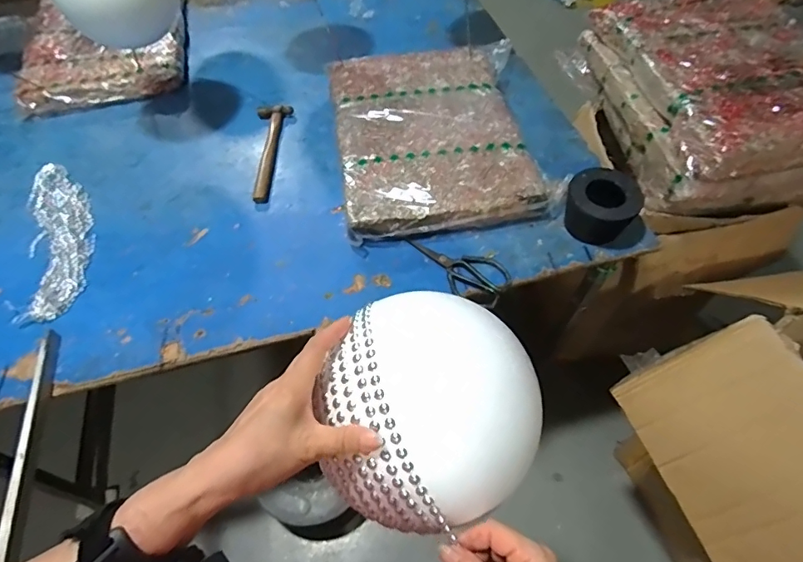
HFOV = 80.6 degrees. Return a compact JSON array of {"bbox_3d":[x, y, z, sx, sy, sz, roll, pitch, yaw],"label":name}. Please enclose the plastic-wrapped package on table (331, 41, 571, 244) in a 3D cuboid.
[{"bbox_3d":[0.069,-0.308,0.962,0.395,0.062,0.533,-8,54,-4],"label":"plastic-wrapped package on table"}]

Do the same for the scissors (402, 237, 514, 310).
[{"bbox_3d":[0.087,-0.027,0.779,0.189,0.012,0.084,31,61,22],"label":"scissors"}]

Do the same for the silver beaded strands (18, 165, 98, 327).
[{"bbox_3d":[-0.617,-0.091,0.855,0.103,0.017,0.381,-19,56,-12],"label":"silver beaded strands"}]

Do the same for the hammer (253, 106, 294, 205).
[{"bbox_3d":[-0.277,-0.266,0.961,0.064,0.029,0.284,1,54,3],"label":"hammer"}]

